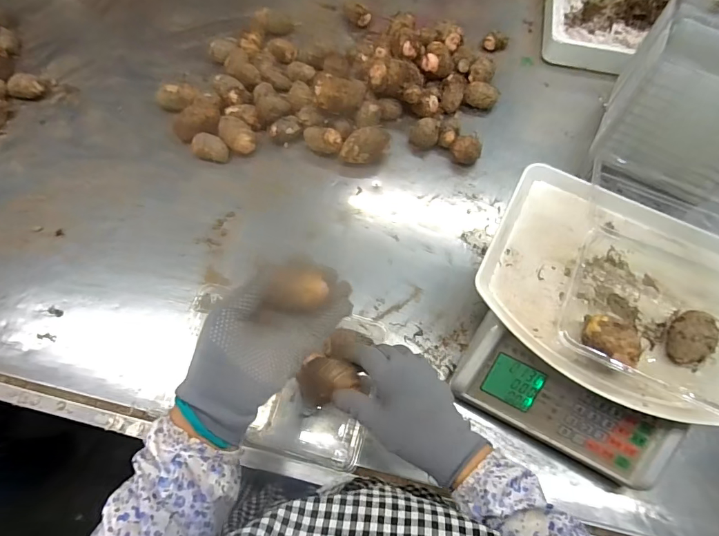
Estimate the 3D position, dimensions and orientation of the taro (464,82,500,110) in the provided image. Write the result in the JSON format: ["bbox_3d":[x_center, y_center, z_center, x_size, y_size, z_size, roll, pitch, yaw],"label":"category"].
[{"bbox_3d":[0.205,-0.290,0.694,0.055,0.041,0.043,28,69,10],"label":"taro"}]

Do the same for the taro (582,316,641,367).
[{"bbox_3d":[0.245,0.074,0.404,0.049,0.042,0.049,19,66,6],"label":"taro"}]

